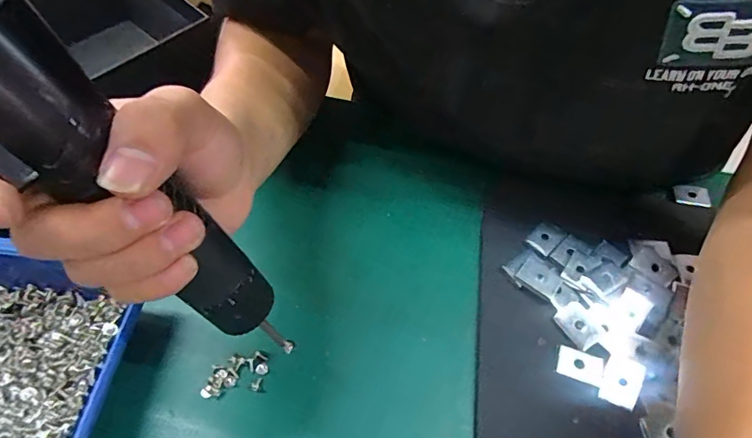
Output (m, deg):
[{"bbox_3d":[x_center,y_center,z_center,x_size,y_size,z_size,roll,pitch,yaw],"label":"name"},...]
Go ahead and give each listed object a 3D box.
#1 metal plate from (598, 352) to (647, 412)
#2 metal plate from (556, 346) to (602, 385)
[{"bbox_3d":[0.150,0.099,0.284,0.022,0.004,0.030,21,66,23],"label":"metal plate"},{"bbox_3d":[0.128,0.092,0.292,0.026,0.004,0.018,14,63,22],"label":"metal plate"}]

